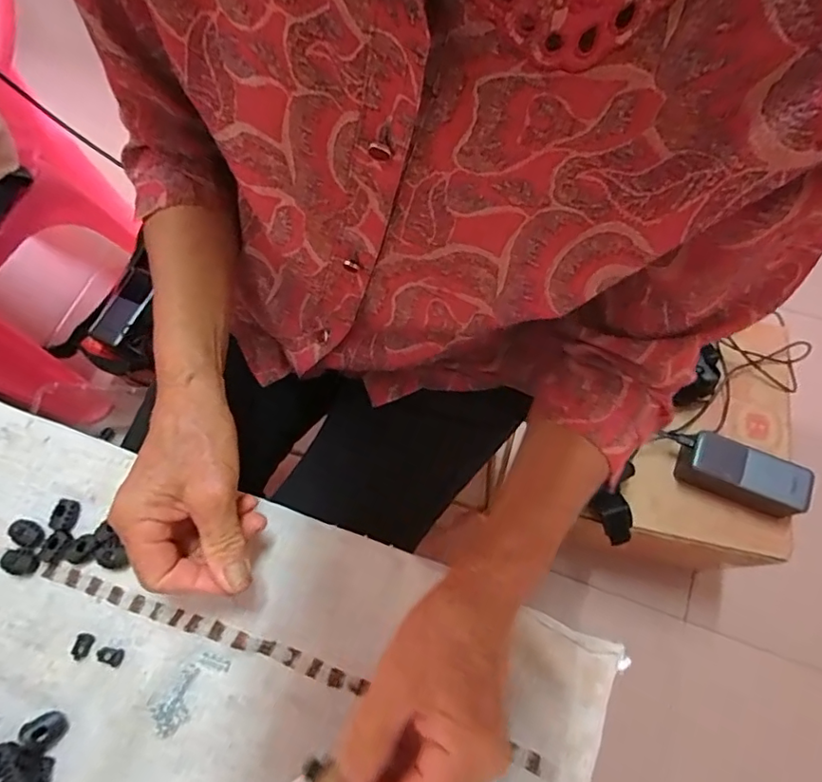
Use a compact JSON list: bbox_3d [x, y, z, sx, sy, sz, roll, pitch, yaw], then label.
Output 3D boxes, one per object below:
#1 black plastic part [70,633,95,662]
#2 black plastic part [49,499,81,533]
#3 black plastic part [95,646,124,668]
[{"bbox_3d":[-0.217,0.168,0.350,0.012,0.004,0.016,13,69,6],"label":"black plastic part"},{"bbox_3d":[-0.246,0.088,0.378,0.019,0.004,0.021,14,69,7],"label":"black plastic part"},{"bbox_3d":[-0.196,0.172,0.346,0.018,0.004,0.011,13,69,6],"label":"black plastic part"}]

